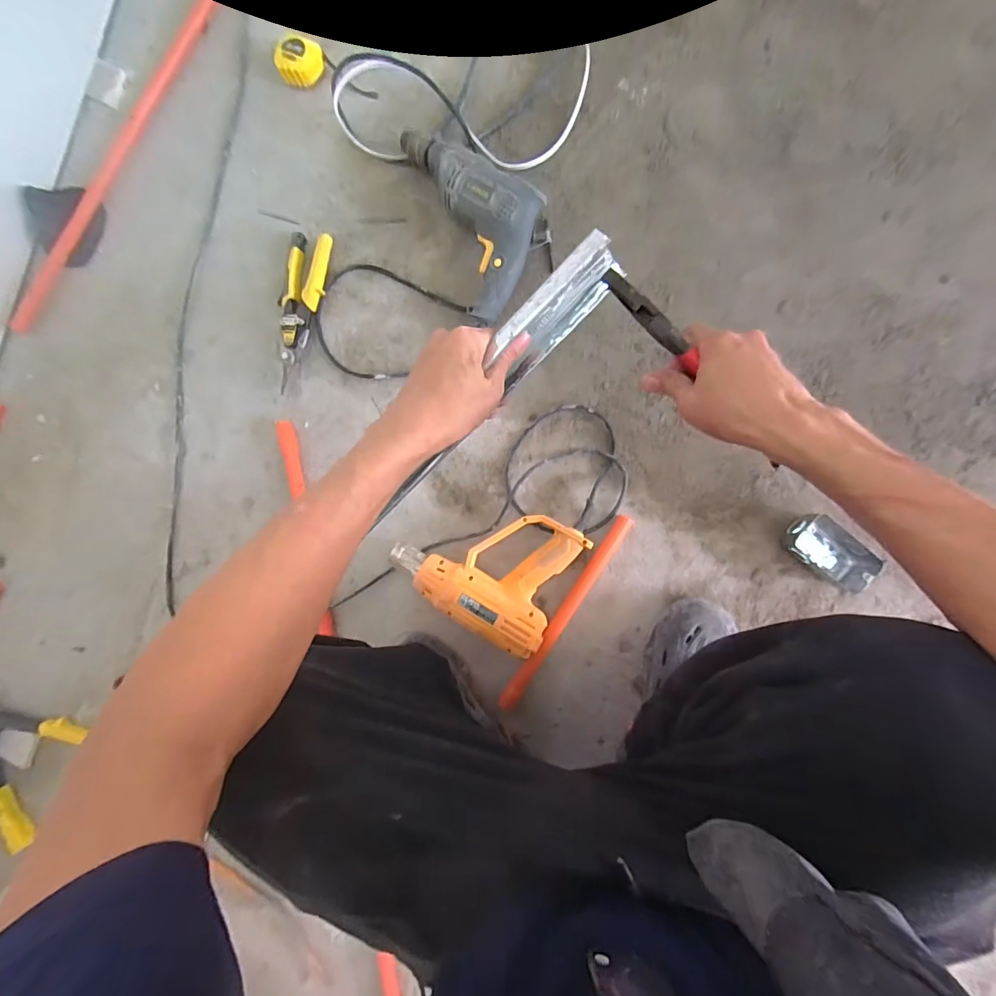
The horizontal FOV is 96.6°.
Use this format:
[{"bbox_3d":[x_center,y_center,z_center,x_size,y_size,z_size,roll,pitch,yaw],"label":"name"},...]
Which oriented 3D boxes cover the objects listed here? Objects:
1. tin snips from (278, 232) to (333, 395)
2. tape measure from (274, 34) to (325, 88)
[{"bbox_3d":[-0.310,-0.291,0.687,0.072,0.021,0.232,9,87,6],"label":"tin snips"},{"bbox_3d":[-0.314,-0.691,0.704,0.070,0.032,0.064,18,88,7],"label":"tape measure"}]

